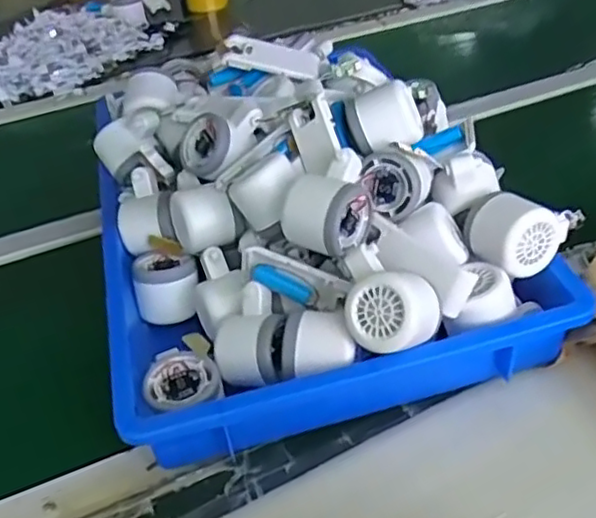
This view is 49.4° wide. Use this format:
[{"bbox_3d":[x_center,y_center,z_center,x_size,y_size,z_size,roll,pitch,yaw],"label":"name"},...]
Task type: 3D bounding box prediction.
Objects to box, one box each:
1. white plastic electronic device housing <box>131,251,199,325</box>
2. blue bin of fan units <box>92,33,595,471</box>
[{"bbox_3d":[-0.117,0.023,0.589,0.059,0.041,0.062,-10,40,-6],"label":"white plastic electronic device housing"},{"bbox_3d":[0.000,-0.053,0.611,0.365,0.160,0.413,-13,40,-10],"label":"blue bin of fan units"}]

